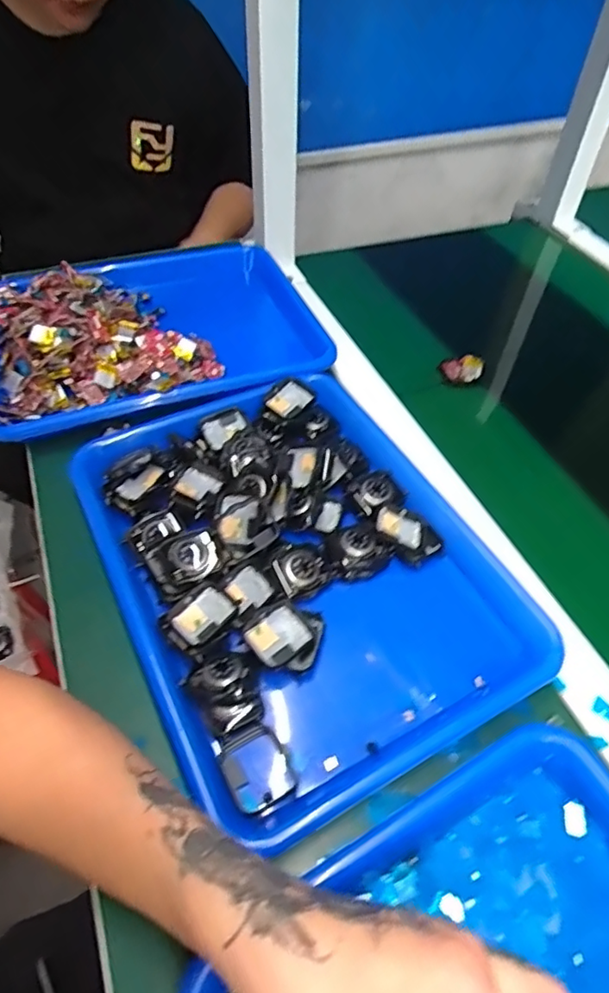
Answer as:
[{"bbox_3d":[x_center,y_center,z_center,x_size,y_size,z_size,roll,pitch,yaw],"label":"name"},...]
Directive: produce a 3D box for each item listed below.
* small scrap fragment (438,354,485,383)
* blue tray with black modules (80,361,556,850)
[{"bbox_3d":[0.163,-0.132,0.574,0.043,0.019,0.025,8,51,5],"label":"small scrap fragment"},{"bbox_3d":[-0.007,0.048,0.428,0.259,0.055,0.333,-23,55,-19],"label":"blue tray with black modules"}]

